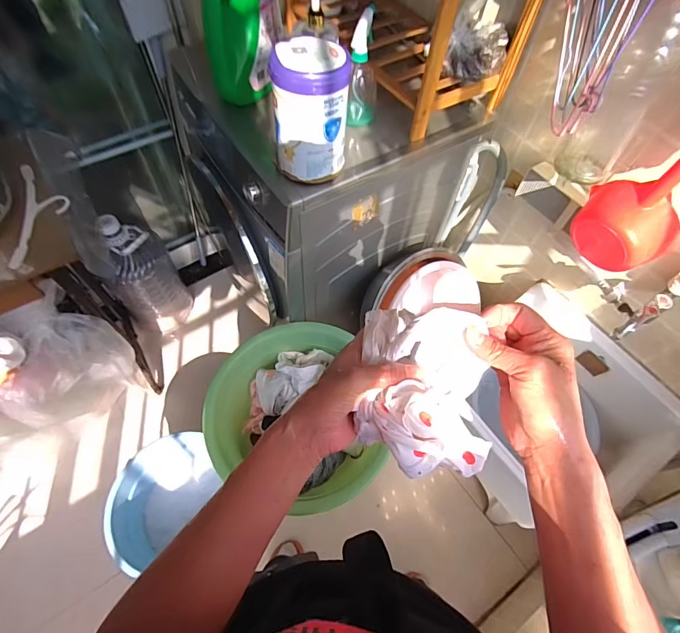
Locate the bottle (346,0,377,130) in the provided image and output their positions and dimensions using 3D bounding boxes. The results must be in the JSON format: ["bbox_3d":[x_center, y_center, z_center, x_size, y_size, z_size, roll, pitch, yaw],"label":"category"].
[{"bbox_3d":[0.046,-0.481,0.789,0.060,0.182,0.076,5,60,1],"label":"bottle"}]

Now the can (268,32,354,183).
[{"bbox_3d":[-0.050,-0.344,0.707,0.123,0.218,0.114,1,60,-1],"label":"can"}]

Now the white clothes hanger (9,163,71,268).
[{"bbox_3d":[-0.622,-0.218,0.831,0.101,0.024,0.276,-9,61,-7],"label":"white clothes hanger"}]

